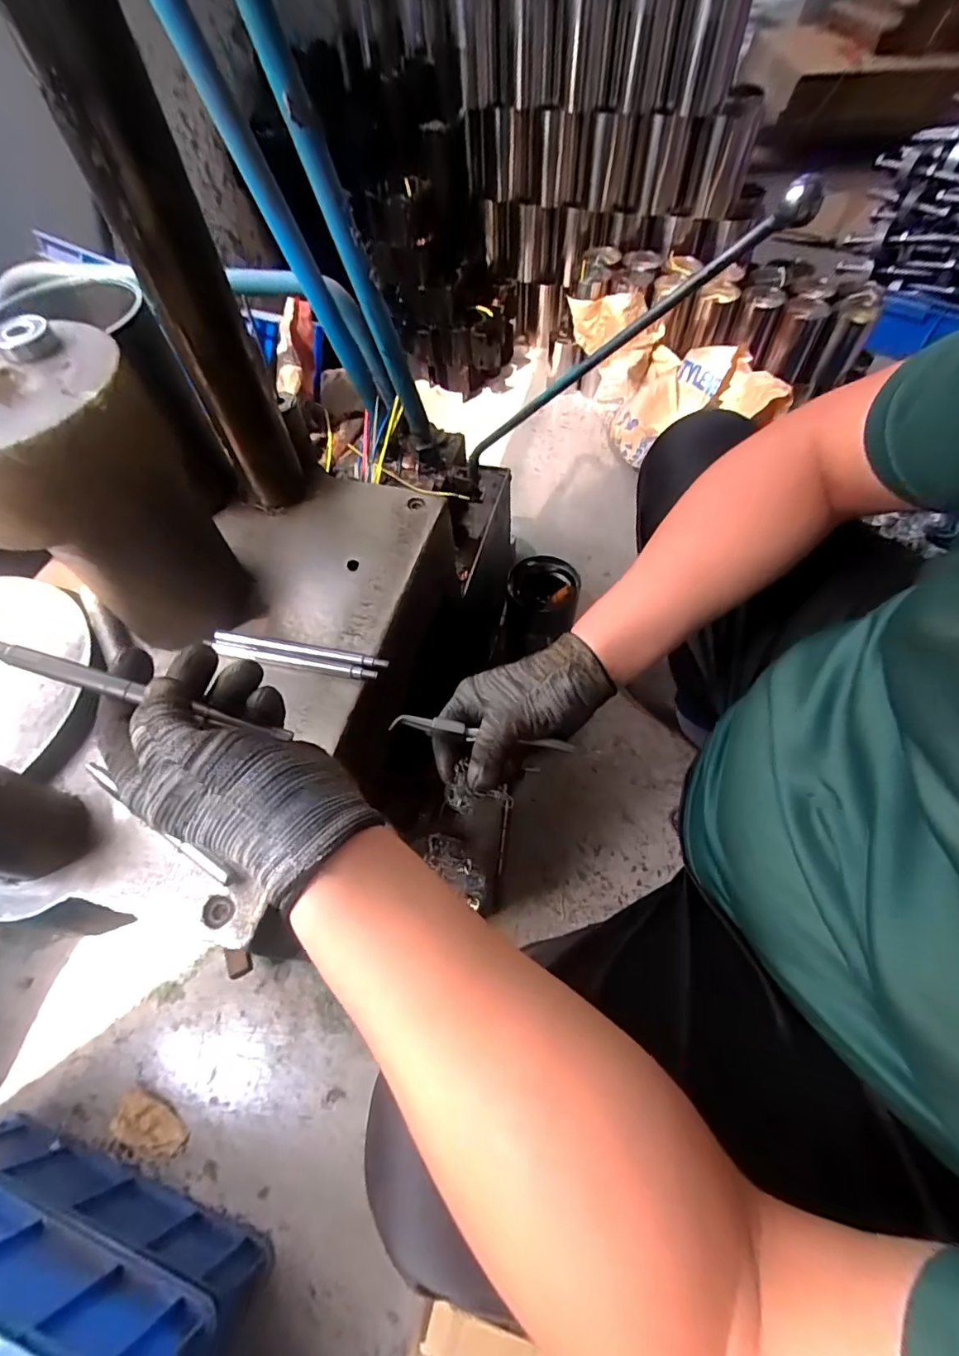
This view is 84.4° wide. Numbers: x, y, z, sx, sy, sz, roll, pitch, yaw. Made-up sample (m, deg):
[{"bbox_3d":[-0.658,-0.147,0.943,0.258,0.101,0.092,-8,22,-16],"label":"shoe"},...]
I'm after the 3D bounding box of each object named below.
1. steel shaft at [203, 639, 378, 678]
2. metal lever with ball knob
[{"bbox_3d":[-0.166,-0.016,0.465,0.156,0.009,0.012,9,60,9],"label":"steel shaft"},{"bbox_3d":[0.110,-0.313,0.540,0.027,0.430,0.025,42,62,-24],"label":"metal lever with ball knob"}]

